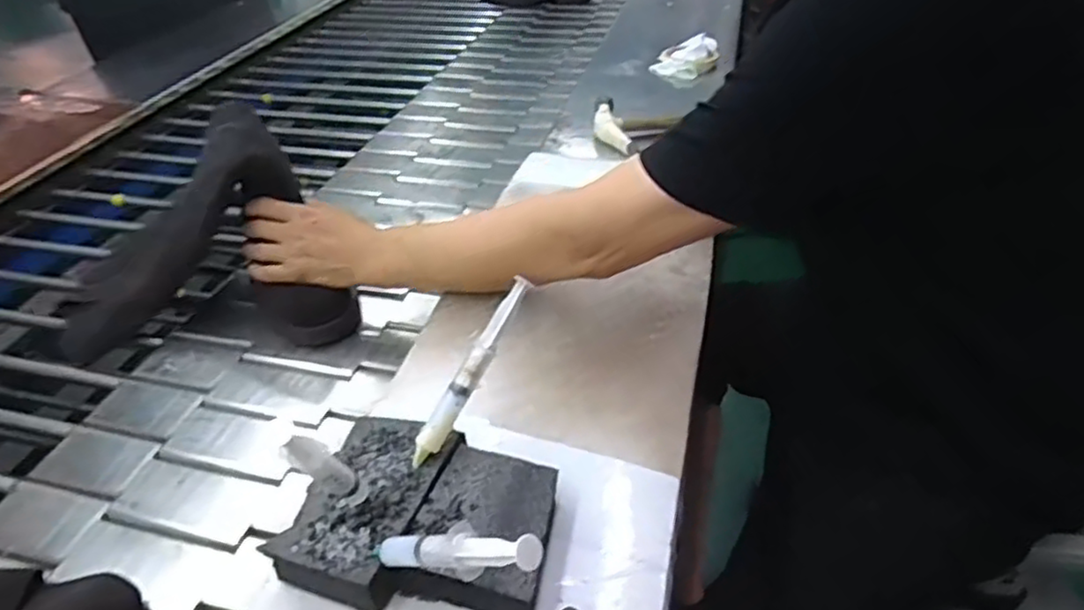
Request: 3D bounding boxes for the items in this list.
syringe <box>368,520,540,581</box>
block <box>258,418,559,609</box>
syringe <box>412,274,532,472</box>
[{"bbox_3d":[-0.048,0.131,0.369,0.137,0.021,0.018,-21,20,45],"label":"syringe"},{"bbox_3d":[-0.077,0.139,0.469,0.166,0.039,0.126,3,39,7],"label":"block"},{"bbox_3d":[-0.051,0.050,0.484,0.018,0.015,0.136,28,86,35],"label":"syringe"}]

